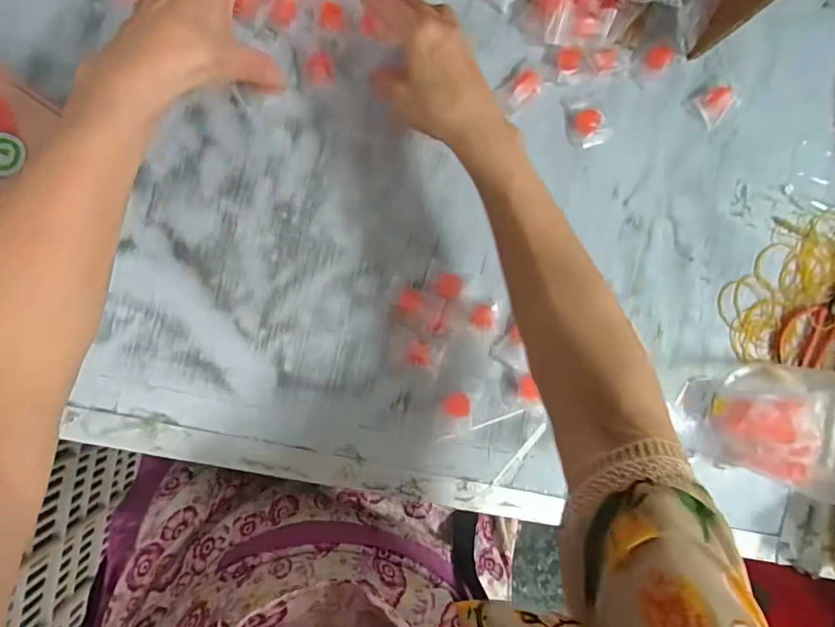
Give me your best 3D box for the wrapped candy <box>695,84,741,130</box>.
[{"bbox_3d":[0.286,-0.199,0.436,0.029,0.017,0.031,-33,92,-9],"label":"wrapped candy"}]

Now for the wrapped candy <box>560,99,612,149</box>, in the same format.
[{"bbox_3d":[0.158,-0.176,0.424,0.039,0.010,0.046,-10,89,-9],"label":"wrapped candy"}]

